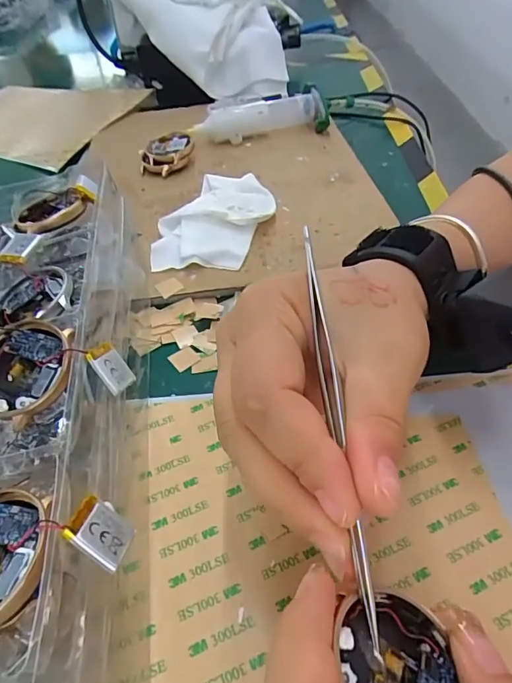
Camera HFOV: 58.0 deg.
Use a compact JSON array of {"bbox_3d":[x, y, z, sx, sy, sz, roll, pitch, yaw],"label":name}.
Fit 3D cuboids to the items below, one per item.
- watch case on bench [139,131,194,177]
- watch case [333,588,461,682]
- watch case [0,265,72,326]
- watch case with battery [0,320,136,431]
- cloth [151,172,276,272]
[{"bbox_3d":[-0.083,-0.174,0.426,0.049,0.020,0.056,-8,46,-3],"label":"watch case on bench"},{"bbox_3d":[0.039,0.087,0.123,0.033,0.013,0.046,16,23,-9],"label":"watch case"},{"bbox_3d":[-0.117,-0.023,0.240,0.042,0.016,0.039,-15,47,-10],"label":"watch case"},{"bbox_3d":[-0.092,0.011,0.203,0.061,0.021,0.044,-24,49,-18],"label":"watch case with battery"},{"bbox_3d":[-0.029,-0.094,0.349,0.072,0.016,0.117,9,48,13],"label":"cloth"}]

